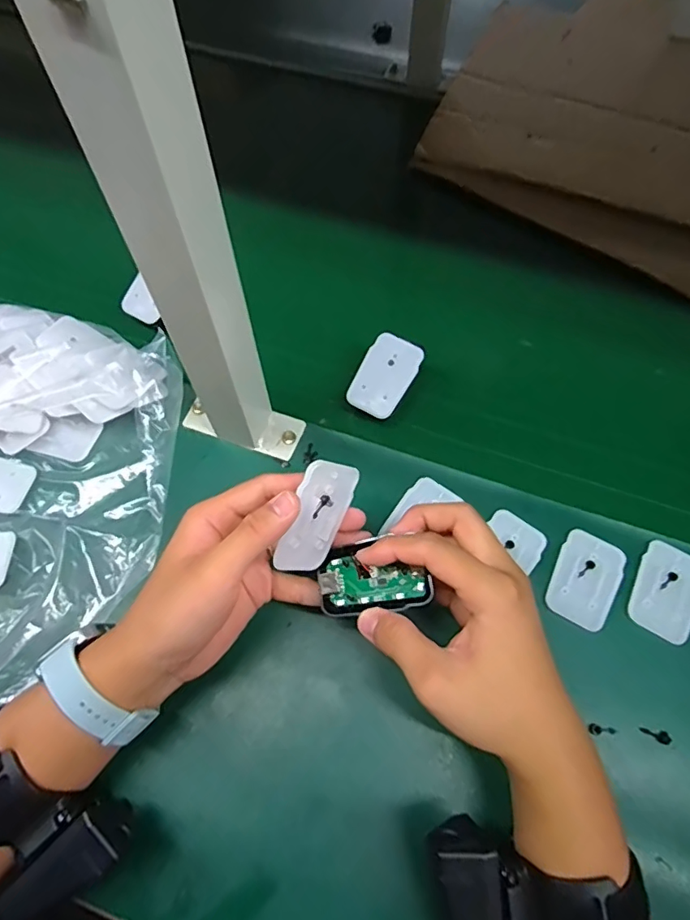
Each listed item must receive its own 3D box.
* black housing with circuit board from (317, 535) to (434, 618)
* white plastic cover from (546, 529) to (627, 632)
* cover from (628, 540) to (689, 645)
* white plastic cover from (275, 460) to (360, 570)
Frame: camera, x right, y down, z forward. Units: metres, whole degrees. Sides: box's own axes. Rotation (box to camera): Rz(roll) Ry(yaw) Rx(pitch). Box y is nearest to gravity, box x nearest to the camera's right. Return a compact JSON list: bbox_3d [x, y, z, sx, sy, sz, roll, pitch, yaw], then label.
[{"bbox_3d":[0.017,0.073,0.320,0.067,0.005,0.042,-15,71,12],"label":"black housing with circuit board"},{"bbox_3d":[0.177,0.087,0.384,0.044,0.005,0.070,28,68,13],"label":"white plastic cover"},{"bbox_3d":[0.236,0.095,0.380,0.045,0.005,0.071,31,69,14],"label":"cover"},{"bbox_3d":[-0.015,0.035,0.310,0.004,0.042,0.068,30,103,45],"label":"white plastic cover"}]

